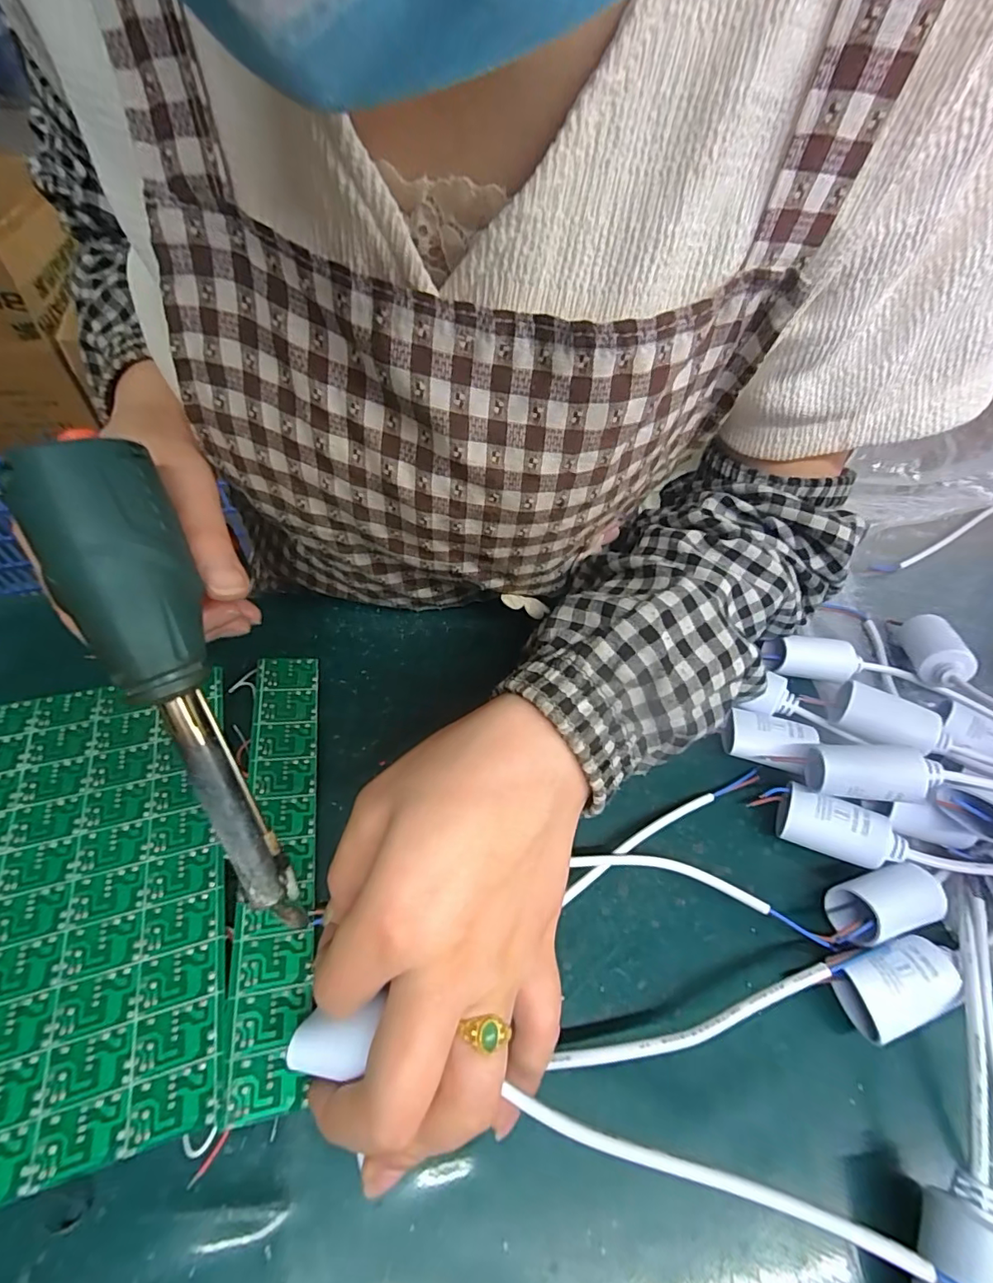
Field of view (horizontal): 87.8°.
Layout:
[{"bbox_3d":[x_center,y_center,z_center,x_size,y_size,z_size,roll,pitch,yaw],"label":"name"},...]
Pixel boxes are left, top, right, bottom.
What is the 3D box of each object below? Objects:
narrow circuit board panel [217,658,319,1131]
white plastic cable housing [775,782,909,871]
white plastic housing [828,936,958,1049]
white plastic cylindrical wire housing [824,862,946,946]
[{"bbox_3d":[-0.097,0.088,0.231,0.031,0.004,0.186,4,54,-23],"label":"narrow circuit board panel"},{"bbox_3d":[0.163,0.093,0.249,0.050,0.029,0.025,25,57,12],"label":"white plastic cable housing"},{"bbox_3d":[0.165,0.144,0.217,0.041,0.028,0.027,-16,59,-16],"label":"white plastic housing"},{"bbox_3d":[0.173,0.119,0.233,0.045,0.026,0.024,-12,58,-13],"label":"white plastic cylindrical wire housing"}]

